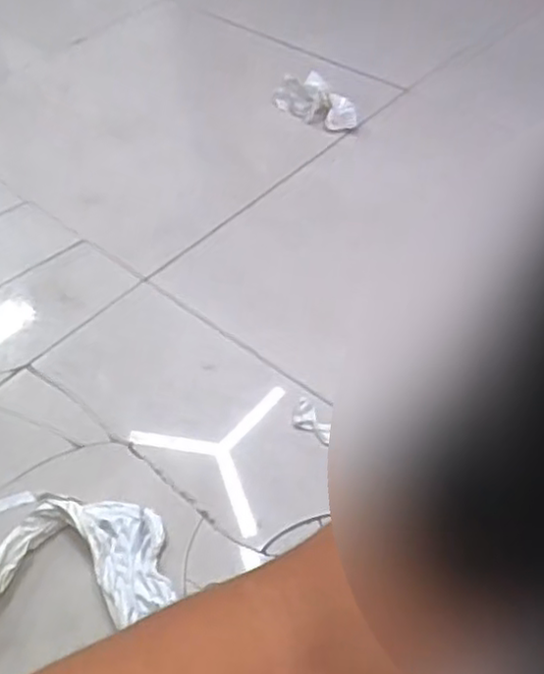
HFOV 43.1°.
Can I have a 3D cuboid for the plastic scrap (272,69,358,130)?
[{"bbox_3d":[0.077,-0.403,1.170,0.144,0.065,0.067,34,59,28],"label":"plastic scrap"}]

